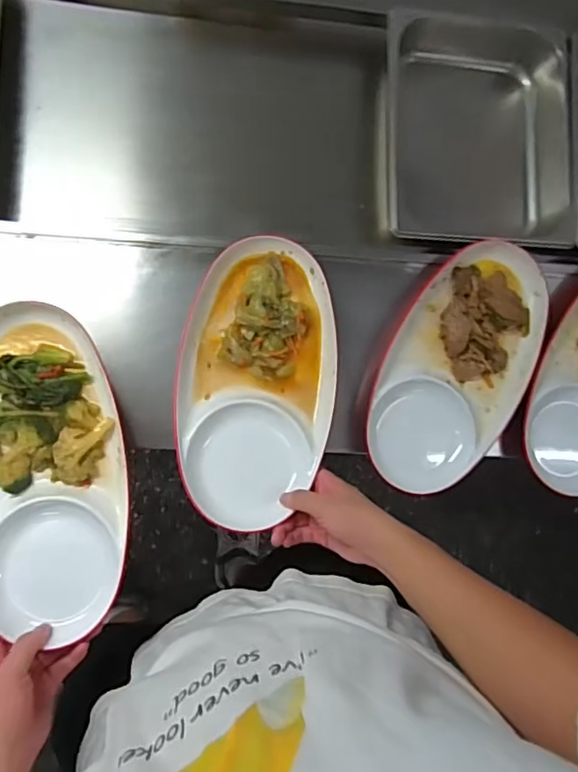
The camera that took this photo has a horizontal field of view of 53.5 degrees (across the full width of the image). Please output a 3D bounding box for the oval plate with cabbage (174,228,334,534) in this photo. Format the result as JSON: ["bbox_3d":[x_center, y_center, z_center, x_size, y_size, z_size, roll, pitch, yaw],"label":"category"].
[{"bbox_3d":[-0.035,-0.013,0.663,0.172,0.047,0.334,6,75,-5],"label":"oval plate with cabbage"}]

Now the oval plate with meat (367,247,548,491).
[{"bbox_3d":[0.214,-0.030,0.730,0.184,0.059,0.342,25,83,-8],"label":"oval plate with meat"}]

